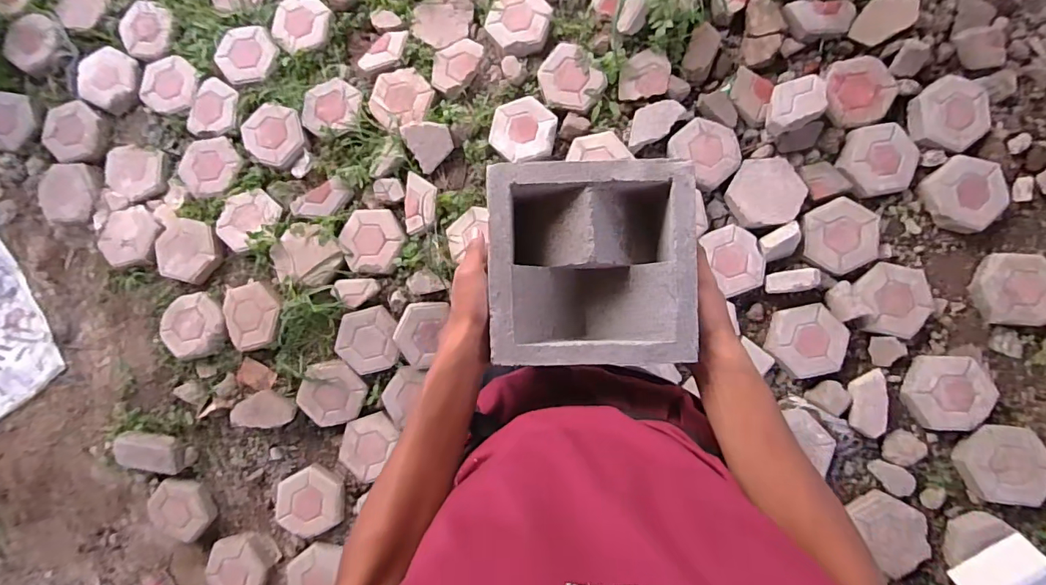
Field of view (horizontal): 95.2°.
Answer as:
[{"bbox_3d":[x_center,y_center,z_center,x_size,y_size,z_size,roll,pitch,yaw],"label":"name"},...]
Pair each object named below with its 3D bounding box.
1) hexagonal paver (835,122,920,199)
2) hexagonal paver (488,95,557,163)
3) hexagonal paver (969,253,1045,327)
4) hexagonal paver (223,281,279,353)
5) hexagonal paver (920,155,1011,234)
[{"bbox_3d":[1.029,-0.382,1.368,0.218,0.046,0.211,-3,87,6],"label":"hexagonal paver"},{"bbox_3d":[0.001,-0.510,1.500,0.199,0.042,0.193,11,89,6],"label":"hexagonal paver"},{"bbox_3d":[1.419,-0.008,1.360,0.225,0.071,0.205,2,88,6],"label":"hexagonal paver"},{"bbox_3d":[-0.848,0.076,1.494,0.187,0.055,0.210,-11,86,5],"label":"hexagonal paver"},{"bbox_3d":[1.280,-0.283,1.374,0.202,0.052,0.214,-32,85,3],"label":"hexagonal paver"}]

